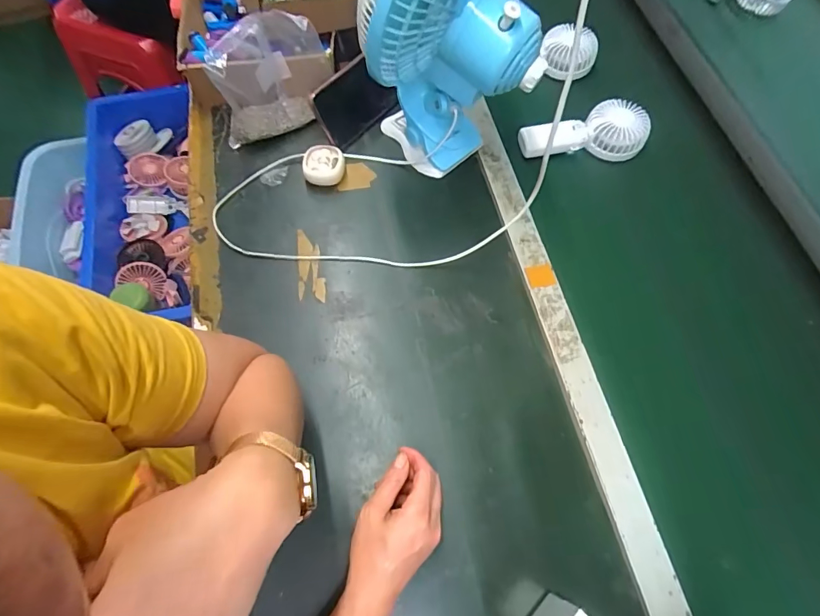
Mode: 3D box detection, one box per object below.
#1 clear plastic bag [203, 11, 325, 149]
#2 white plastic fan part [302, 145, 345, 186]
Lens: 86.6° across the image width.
[{"bbox_3d":[-0.185,-0.311,0.580,0.155,0.126,0.085,-13,67,-7],"label":"clear plastic bag"},{"bbox_3d":[-0.118,-0.196,0.601,0.055,0.030,0.054,-9,66,-4],"label":"white plastic fan part"}]

